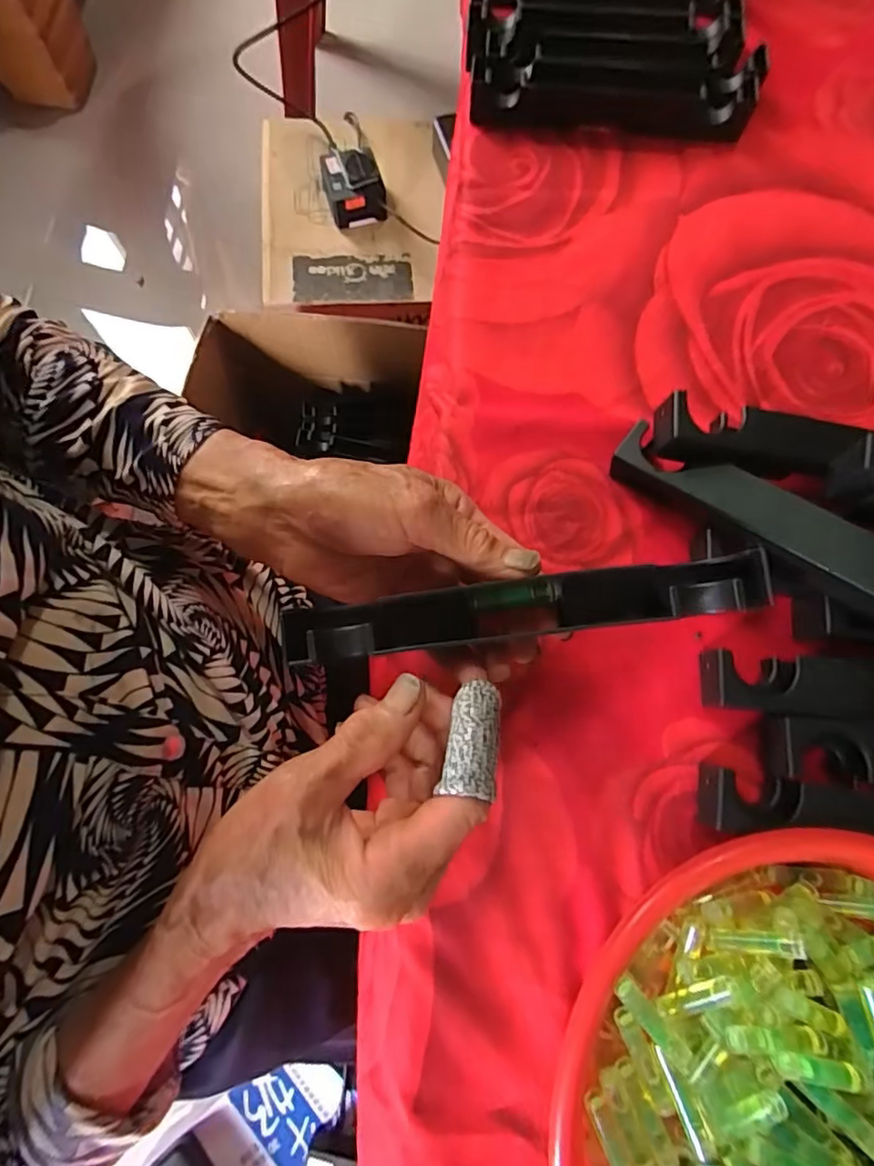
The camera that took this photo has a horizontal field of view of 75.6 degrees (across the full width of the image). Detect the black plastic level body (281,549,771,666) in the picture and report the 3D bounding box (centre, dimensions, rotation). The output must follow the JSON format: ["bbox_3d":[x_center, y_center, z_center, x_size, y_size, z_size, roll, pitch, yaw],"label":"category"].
[{"bbox_3d":[0.038,0.010,0.240,0.186,0.025,0.023,-8,77,5],"label":"black plastic level body"}]

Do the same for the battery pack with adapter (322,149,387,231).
[{"bbox_3d":[-0.113,-0.539,0.763,0.083,0.050,0.089,-6,77,-3],"label":"battery pack with adapter"}]

